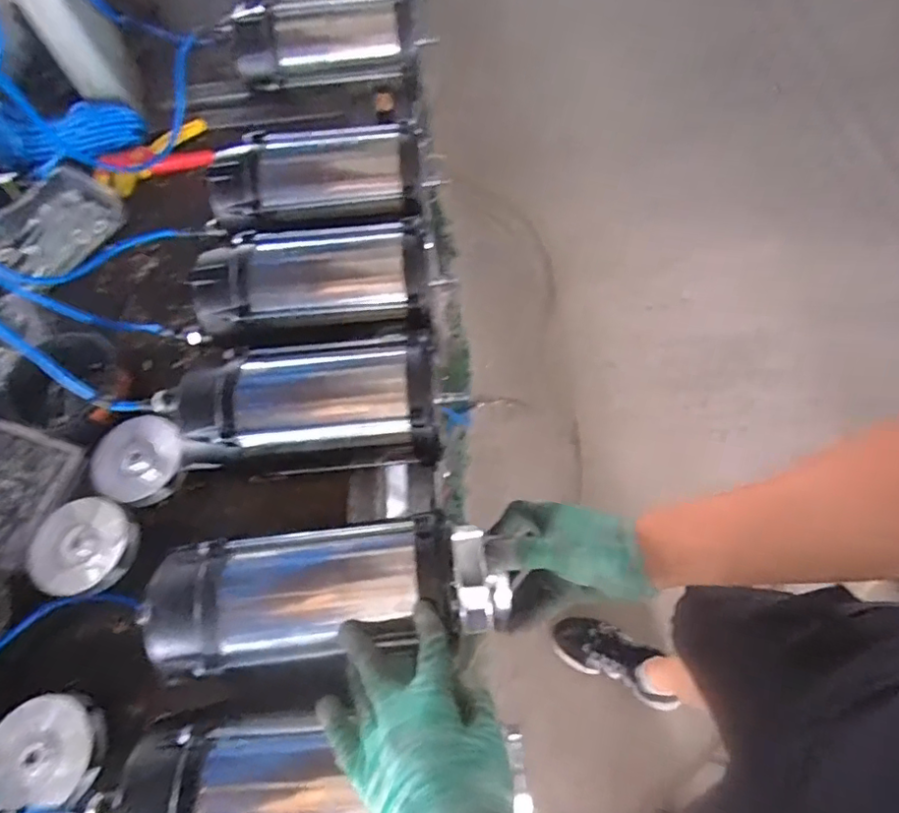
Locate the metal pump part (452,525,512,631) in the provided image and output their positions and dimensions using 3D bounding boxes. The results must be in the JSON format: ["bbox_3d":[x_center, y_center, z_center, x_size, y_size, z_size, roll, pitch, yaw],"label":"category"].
[{"bbox_3d":[0.027,0.146,0.479,0.046,0.034,0.086,-11,74,-2],"label":"metal pump part"}]

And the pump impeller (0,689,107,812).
[{"bbox_3d":[-0.365,0.307,0.499,0.095,0.030,0.087,-1,66,3],"label":"pump impeller"}]

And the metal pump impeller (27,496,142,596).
[{"bbox_3d":[-0.371,0.144,0.566,0.086,0.029,0.095,40,74,19],"label":"metal pump impeller"}]

